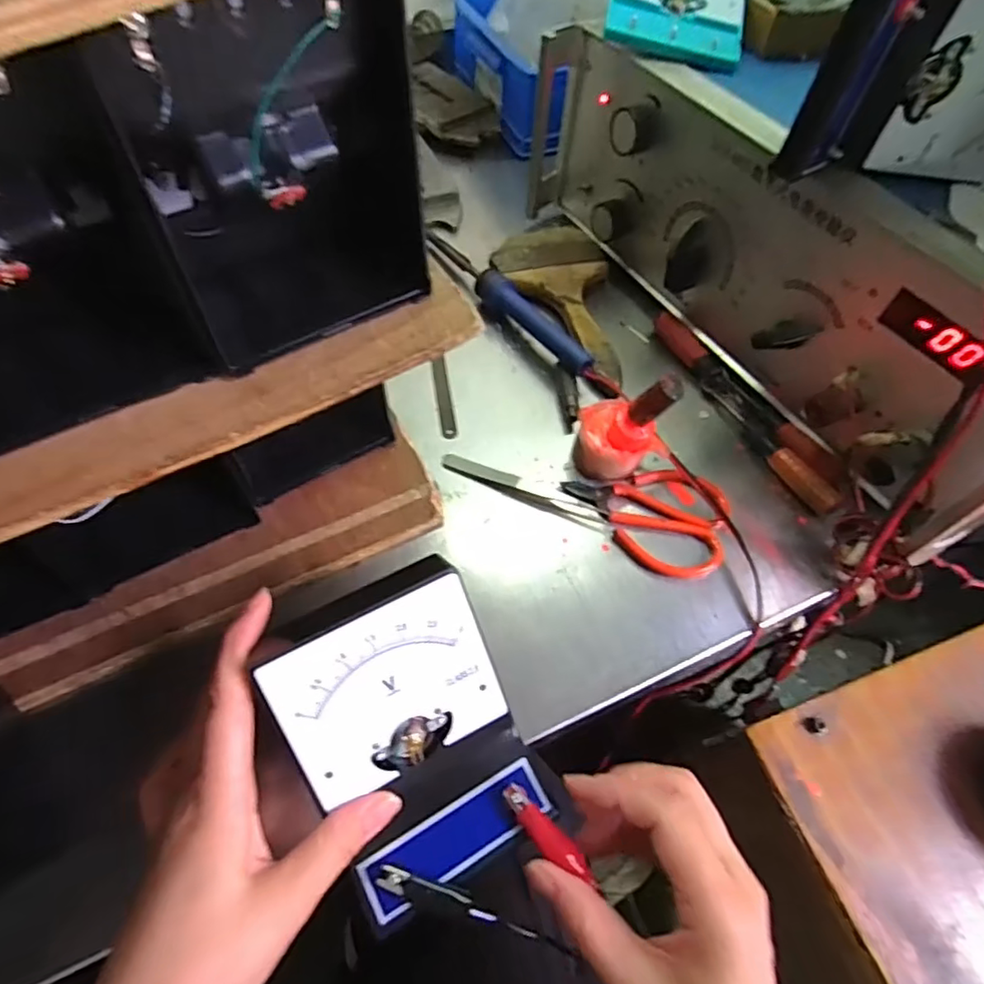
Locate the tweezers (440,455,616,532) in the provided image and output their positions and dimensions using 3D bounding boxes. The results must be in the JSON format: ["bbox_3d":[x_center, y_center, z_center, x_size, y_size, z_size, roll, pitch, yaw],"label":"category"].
[{"bbox_3d":[0.023,-0.001,0.397,0.120,0.006,0.014,24,59,10],"label":"tweezers"}]

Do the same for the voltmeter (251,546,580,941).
[{"bbox_3d":[-0.034,0.108,0.261,0.093,0.080,0.120,-24,62,-18],"label":"voltmeter"}]

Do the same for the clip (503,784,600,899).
[{"bbox_3d":[0.026,0.158,0.269,0.057,0.006,0.013,44,64,11],"label":"clip"}]

